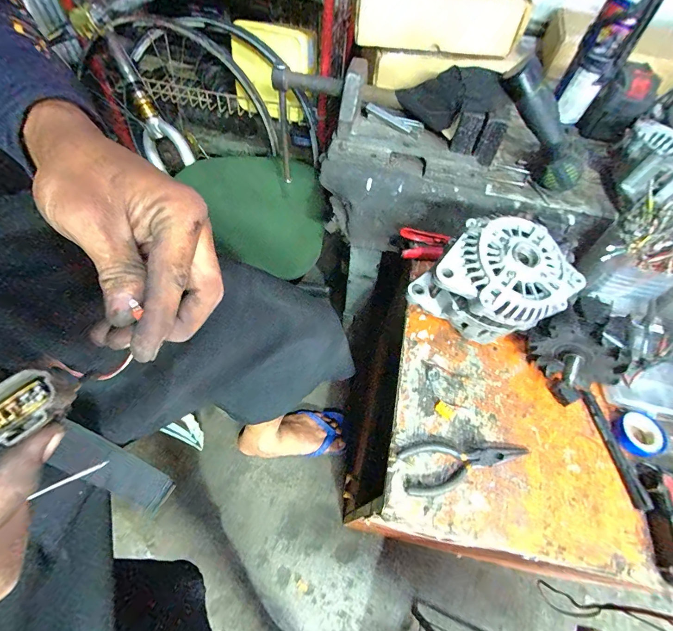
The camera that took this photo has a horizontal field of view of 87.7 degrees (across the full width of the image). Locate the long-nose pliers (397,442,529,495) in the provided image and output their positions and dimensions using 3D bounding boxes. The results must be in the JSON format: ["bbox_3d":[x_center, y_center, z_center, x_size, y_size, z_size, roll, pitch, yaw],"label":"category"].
[{"bbox_3d":[0.145,0.162,0.392,0.147,0.013,0.050,-6,59,-8],"label":"long-nose pliers"}]

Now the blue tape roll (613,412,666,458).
[{"bbox_3d":[0.363,0.142,0.420,0.051,0.013,0.048,2,58,-3],"label":"blue tape roll"}]

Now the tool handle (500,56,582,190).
[{"bbox_3d":[0.314,-0.284,0.530,0.060,0.059,0.195,-30,98,-21],"label":"tool handle"}]

